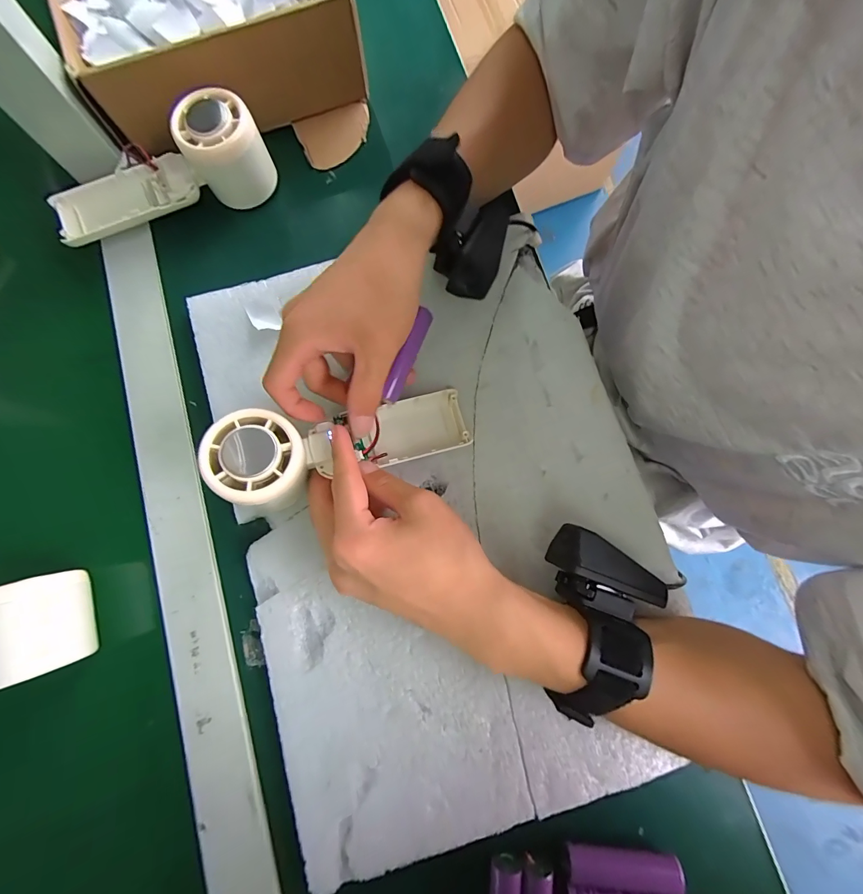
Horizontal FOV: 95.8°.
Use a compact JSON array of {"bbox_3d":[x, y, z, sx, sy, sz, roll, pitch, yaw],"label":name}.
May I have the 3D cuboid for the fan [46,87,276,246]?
[{"bbox_3d":[-0.206,-0.207,0.299,0.162,0.060,0.056,-19,79,-3],"label":"fan"}]

